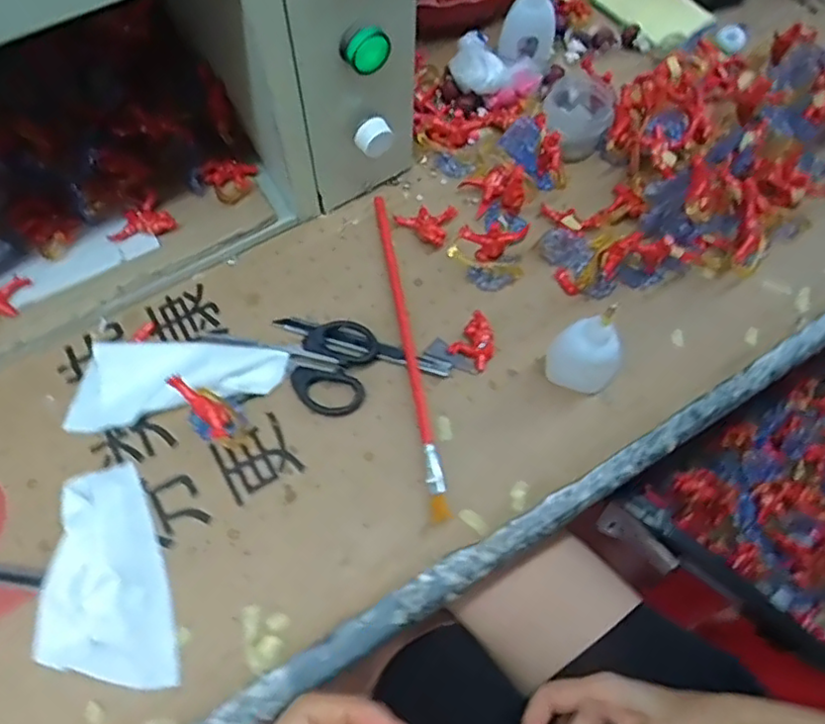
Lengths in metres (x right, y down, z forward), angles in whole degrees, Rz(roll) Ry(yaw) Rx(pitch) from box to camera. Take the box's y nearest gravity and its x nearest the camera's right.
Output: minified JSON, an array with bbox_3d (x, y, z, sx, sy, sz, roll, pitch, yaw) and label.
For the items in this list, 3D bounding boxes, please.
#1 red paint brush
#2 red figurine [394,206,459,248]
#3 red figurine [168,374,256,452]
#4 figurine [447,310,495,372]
[{"bbox_3d":[-0.003,-0.016,0.454,0.012,0.017,0.253,-9,66,-4],"label":"red paint brush"},{"bbox_3d":[0.009,-0.109,0.499,0.044,0.015,0.031,23,68,10],"label":"red figurine"},{"bbox_3d":[-0.130,0.033,0.415,0.051,0.042,0.028,30,69,12],"label":"red figurine"},{"bbox_3d":[0.046,-0.014,0.453,0.028,0.017,0.034,34,70,14],"label":"figurine"}]

